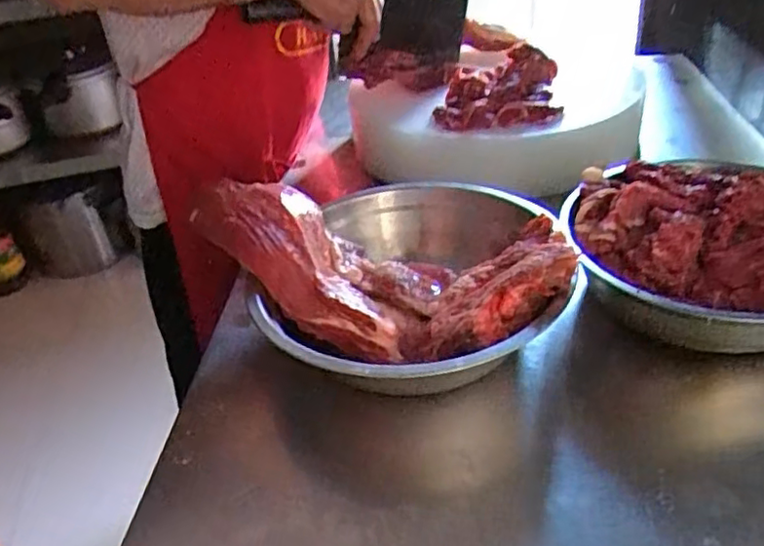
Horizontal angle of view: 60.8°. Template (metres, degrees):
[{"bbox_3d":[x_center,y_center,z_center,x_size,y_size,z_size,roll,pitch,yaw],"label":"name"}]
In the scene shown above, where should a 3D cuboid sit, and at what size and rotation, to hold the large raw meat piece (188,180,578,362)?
[{"bbox_3d":[-0.019,-0.003,0.553,0.341,0.090,0.133,7,37,18],"label":"large raw meat piece"}]

